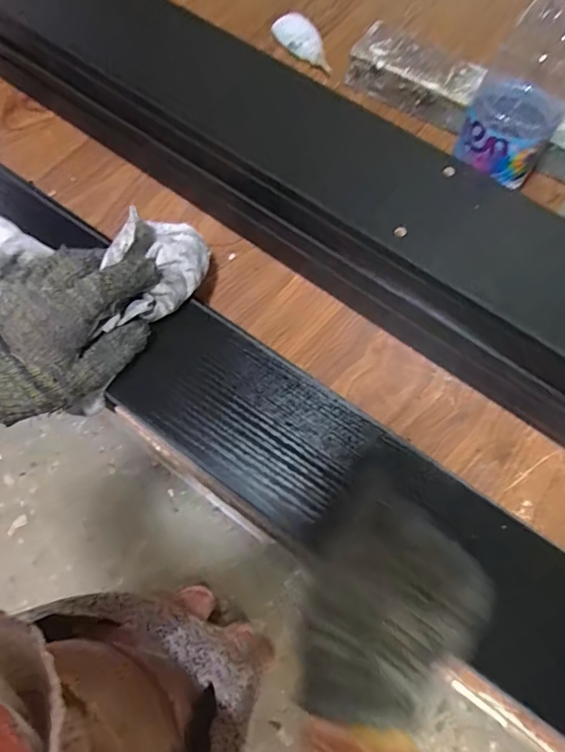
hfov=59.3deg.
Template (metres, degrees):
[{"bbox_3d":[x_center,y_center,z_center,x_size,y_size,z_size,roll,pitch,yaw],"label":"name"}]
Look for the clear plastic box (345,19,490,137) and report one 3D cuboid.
[{"bbox_3d":[0.138,-0.309,0.514,0.131,0.034,0.061,32,71,11],"label":"clear plastic box"}]

